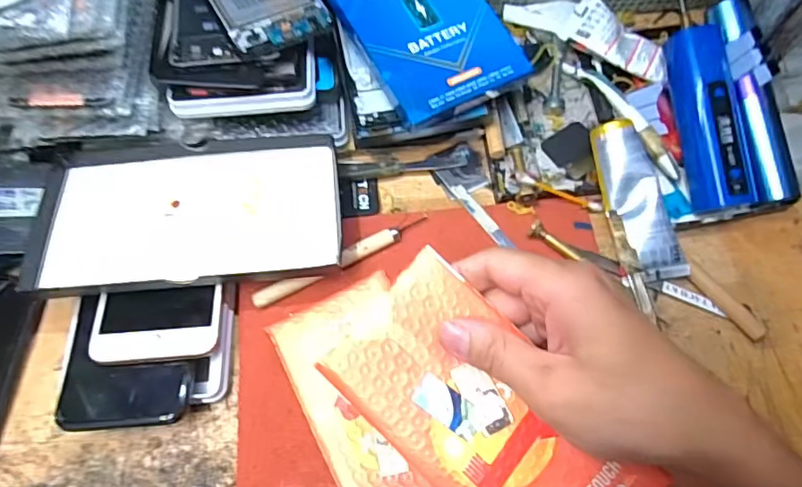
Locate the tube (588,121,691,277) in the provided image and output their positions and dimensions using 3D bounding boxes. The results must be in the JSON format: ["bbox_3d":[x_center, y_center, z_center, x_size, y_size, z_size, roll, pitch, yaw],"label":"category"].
[{"bbox_3d":[0.167,-0.030,0.372,0.039,0.018,0.116,-19,81,14],"label":"tube"}]

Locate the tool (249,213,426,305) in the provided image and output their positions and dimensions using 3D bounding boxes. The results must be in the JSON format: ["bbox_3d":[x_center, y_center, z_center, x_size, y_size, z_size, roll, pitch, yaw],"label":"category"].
[{"bbox_3d":[-0.040,0.011,0.362,0.129,0.009,0.011,-25,70,-11],"label":"tool"}]

